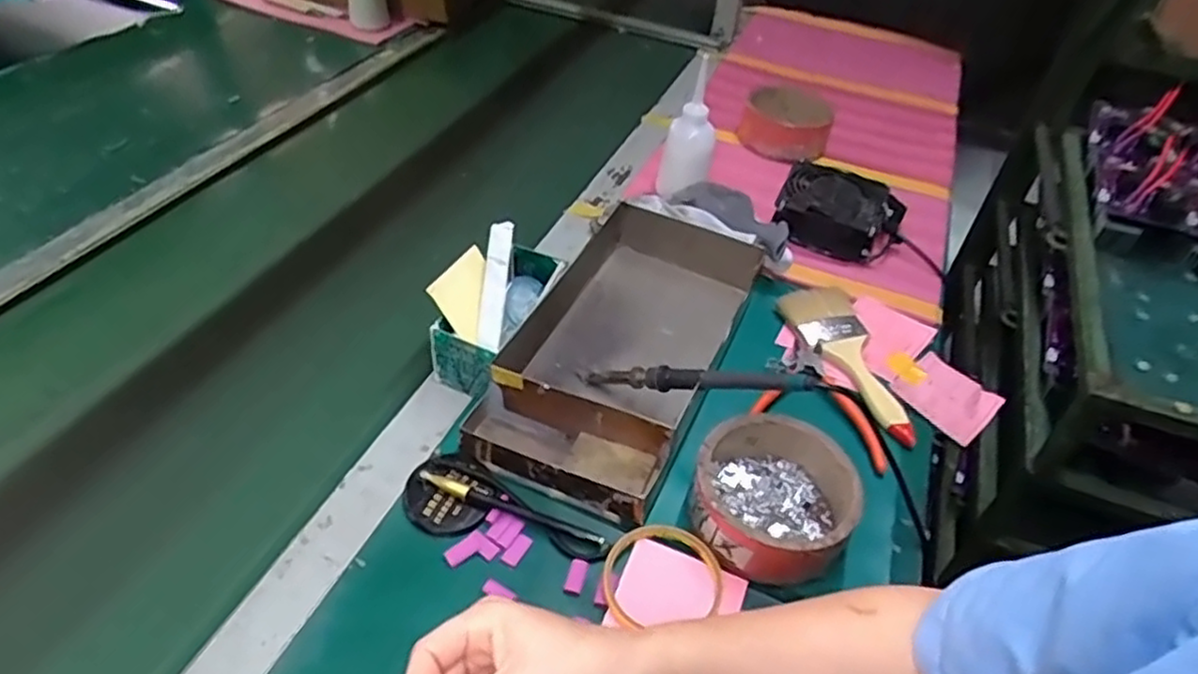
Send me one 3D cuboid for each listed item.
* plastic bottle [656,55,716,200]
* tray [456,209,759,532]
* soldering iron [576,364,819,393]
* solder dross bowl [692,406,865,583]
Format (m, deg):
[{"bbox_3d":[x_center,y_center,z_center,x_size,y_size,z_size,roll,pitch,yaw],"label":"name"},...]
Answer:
[{"bbox_3d":[0.109,-0.239,0.856,0.059,0.151,0.051,12,44,6],"label":"plastic bottle"},{"bbox_3d":[0.020,0.001,0.666,0.181,0.061,0.335,20,45,15],"label":"tray"},{"bbox_3d":[0.073,0.035,0.598,0.211,0.019,0.015,0,37,32],"label":"soldering iron"},{"bbox_3d":[0.134,0.123,0.555,0.118,0.051,0.123,3,43,-3],"label":"solder dross bowl"}]

